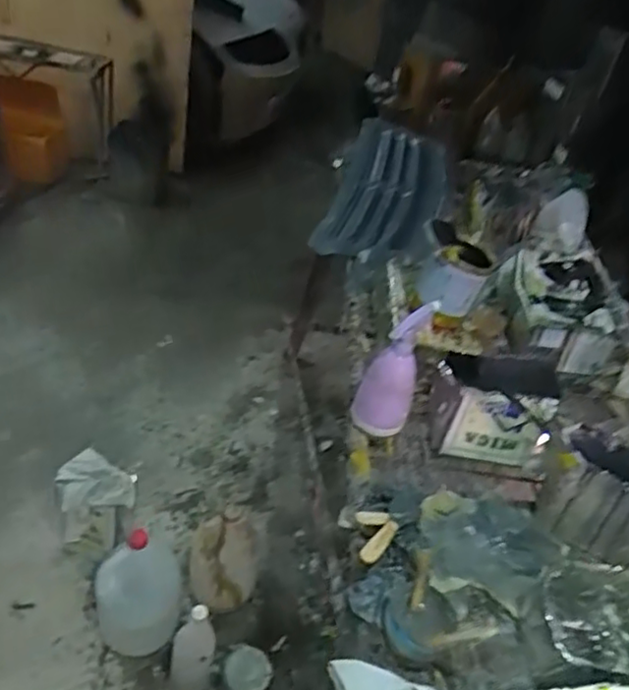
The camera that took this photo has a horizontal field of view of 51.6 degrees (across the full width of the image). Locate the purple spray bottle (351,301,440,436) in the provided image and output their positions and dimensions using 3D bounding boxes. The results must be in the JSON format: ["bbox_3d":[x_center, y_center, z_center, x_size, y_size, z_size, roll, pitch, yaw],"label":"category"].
[{"bbox_3d":[0.119,0.037,0.978,0.085,0.198,0.084,21,39,14],"label":"purple spray bottle"}]

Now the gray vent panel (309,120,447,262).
[{"bbox_3d":[0.188,-0.377,1.593,0.285,0.128,0.631,15,38,5],"label":"gray vent panel"}]

